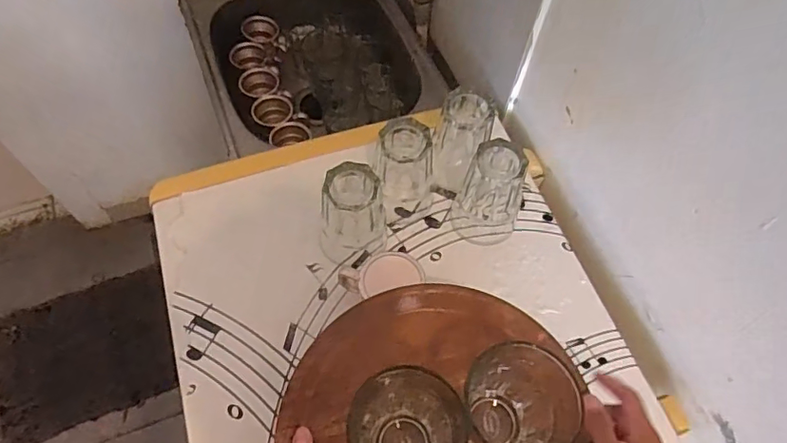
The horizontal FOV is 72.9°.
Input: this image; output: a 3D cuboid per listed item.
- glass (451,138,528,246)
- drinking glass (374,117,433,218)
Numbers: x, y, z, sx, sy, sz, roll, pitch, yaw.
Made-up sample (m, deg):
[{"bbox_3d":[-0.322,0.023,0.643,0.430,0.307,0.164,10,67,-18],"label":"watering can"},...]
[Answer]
[{"bbox_3d":[0.124,-0.033,0.672,0.081,0.124,0.080,22,62,9],"label":"glass"},{"bbox_3d":[0.013,-0.059,0.682,0.075,0.128,0.078,10,61,2],"label":"drinking glass"}]

